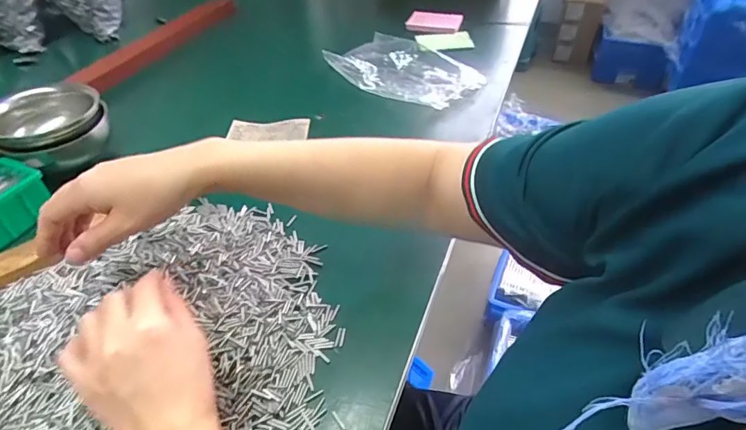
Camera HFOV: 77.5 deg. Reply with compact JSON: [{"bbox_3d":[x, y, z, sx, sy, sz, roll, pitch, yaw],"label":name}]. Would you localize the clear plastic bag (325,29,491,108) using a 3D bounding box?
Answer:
[{"bbox_3d":[0.051,-0.235,0.766,0.219,0.056,0.156,29,50,28],"label":"clear plastic bag"}]

